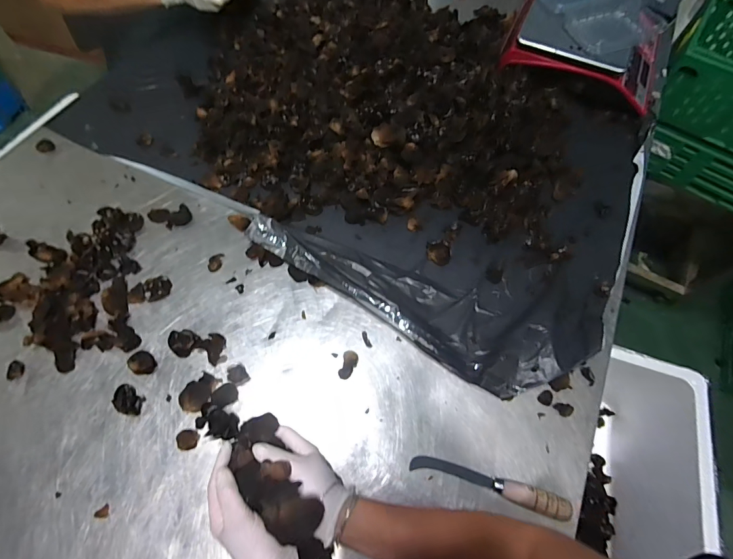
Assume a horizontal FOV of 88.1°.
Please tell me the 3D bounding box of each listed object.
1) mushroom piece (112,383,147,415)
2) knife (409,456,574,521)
[{"bbox_3d":[-0.329,0.166,0.524,0.037,0.017,0.035,16,65,5],"label":"mushroom piece"},{"bbox_3d":[0.157,0.264,0.487,0.197,0.031,0.027,16,65,5],"label":"knife"}]

